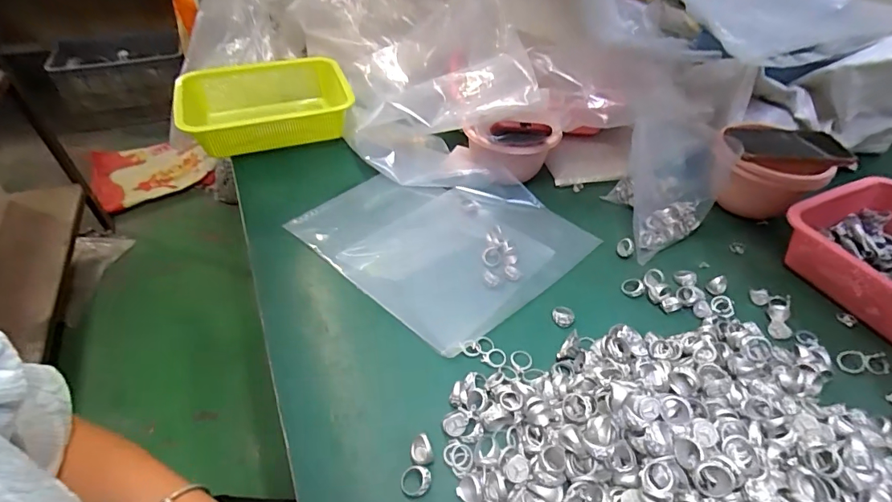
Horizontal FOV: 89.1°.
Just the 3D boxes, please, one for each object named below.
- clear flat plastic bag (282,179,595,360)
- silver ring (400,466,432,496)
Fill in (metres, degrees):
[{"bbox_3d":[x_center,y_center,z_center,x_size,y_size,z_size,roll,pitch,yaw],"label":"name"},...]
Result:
[{"bbox_3d":[-0.010,-0.032,0.622,0.322,0.015,0.283,36,54,28],"label":"clear flat plastic bag"},{"bbox_3d":[-0.026,0.197,0.390,0.026,0.013,0.021,6,46,3],"label":"silver ring"}]

